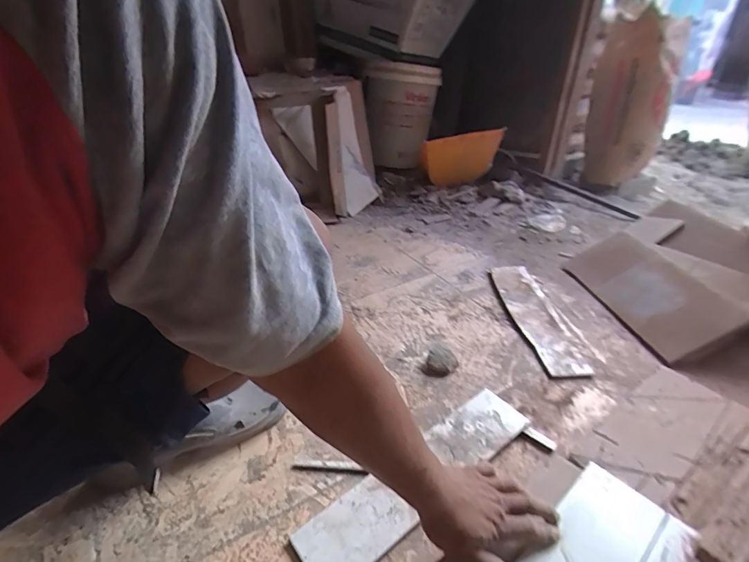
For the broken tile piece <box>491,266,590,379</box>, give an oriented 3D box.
[{"bbox_3d":[0.362,0.074,0.960,0.100,0.020,0.381,-2,32,-3],"label":"broken tile piece"}]

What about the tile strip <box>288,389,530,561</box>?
[{"bbox_3d":[0.072,0.281,0.618,0.398,0.018,0.091,-23,38,-32],"label":"tile strip"}]

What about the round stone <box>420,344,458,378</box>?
[{"bbox_3d":[0.126,0.154,0.816,0.065,0.032,0.064,0,31,0],"label":"round stone"}]

